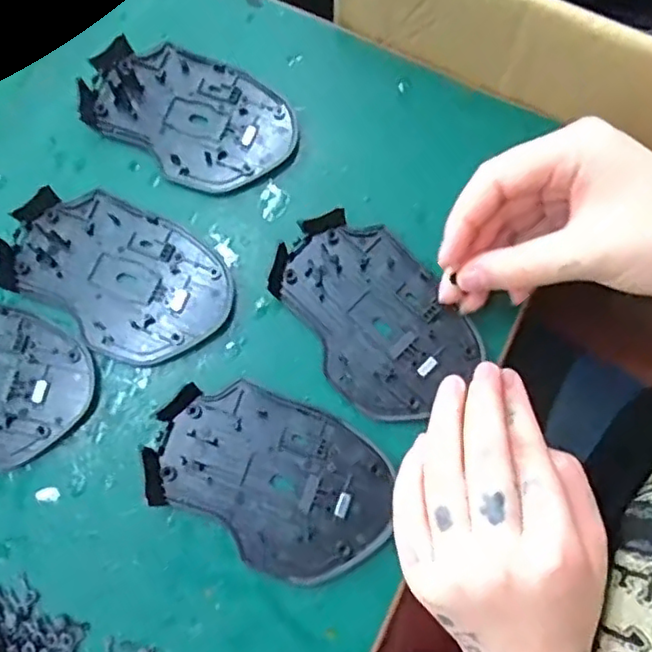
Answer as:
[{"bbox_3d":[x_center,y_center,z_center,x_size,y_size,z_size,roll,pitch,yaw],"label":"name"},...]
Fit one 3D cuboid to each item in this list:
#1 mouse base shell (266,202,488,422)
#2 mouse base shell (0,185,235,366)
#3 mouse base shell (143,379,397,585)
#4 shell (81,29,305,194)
[{"bbox_3d":[0.023,-0.008,0.312,0.069,0.010,0.105,-36,78,-8],"label":"mouse base shell"},{"bbox_3d":[-0.105,-0.027,0.315,0.111,0.011,0.070,32,78,8],"label":"mouse base shell"},{"bbox_3d":[-0.026,0.071,0.290,0.110,0.010,0.072,22,76,6],"label":"mouse base shell"},{"bbox_3d":[-0.075,-0.117,0.341,0.113,0.010,0.070,29,77,8],"label":"shell"}]

